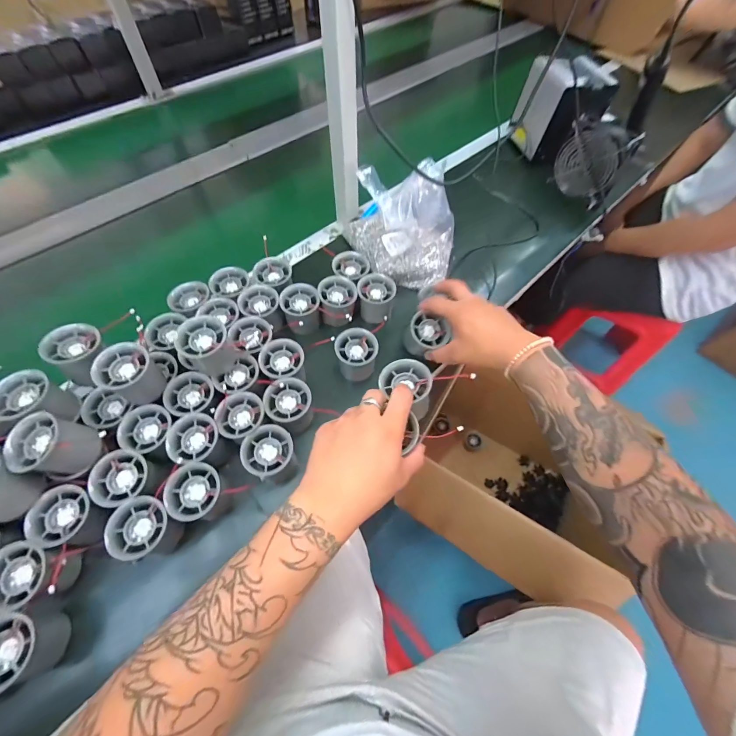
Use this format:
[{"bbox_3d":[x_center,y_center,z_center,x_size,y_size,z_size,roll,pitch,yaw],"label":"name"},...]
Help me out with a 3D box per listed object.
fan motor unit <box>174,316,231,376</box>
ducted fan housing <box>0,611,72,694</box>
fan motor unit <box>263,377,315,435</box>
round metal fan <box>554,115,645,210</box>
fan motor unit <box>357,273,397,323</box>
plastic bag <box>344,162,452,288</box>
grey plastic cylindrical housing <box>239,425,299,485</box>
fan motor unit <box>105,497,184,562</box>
[{"bbox_3d":[-0.196,-0.025,0.423,0.057,0.056,0.054,-34,67,-20],"label":"fan motor unit"},{"bbox_3d":[-0.322,0.258,0.319,0.052,0.055,0.055,1,60,-2],"label":"ducted fan housing"},{"bbox_3d":[-0.097,0.049,0.435,0.055,0.047,0.057,1,60,-2],"label":"fan motor unit"},{"bbox_3d":[0.445,-0.411,0.691,0.053,0.116,0.123,-35,68,-20],"label":"round metal fan"},{"bbox_3d":[0.012,-0.106,0.537,0.054,0.062,0.044,3,60,-1],"label":"fan motor unit"},{"bbox_3d":[0.053,-0.222,0.557,0.181,0.131,0.130,5,60,0],"label":"plastic bag"},{"bbox_3d":[-0.114,0.107,0.416,0.055,0.065,0.056,1,60,-2],"label":"grey plastic cylindrical housing"},{"bbox_3d":[-0.235,0.173,0.371,0.057,0.055,0.057,16,61,7],"label":"fan motor unit"}]

